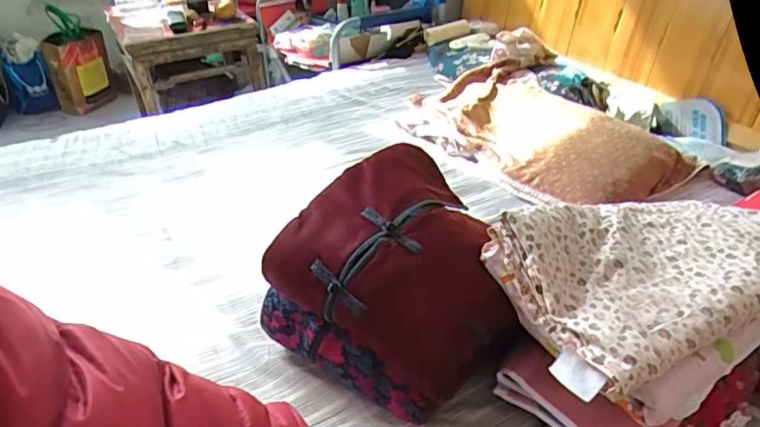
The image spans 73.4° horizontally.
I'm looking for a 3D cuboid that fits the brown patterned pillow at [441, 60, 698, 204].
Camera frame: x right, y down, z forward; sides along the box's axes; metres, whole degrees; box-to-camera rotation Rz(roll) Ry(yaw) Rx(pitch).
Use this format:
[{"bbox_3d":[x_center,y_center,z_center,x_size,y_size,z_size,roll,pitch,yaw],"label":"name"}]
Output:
[{"bbox_3d":[0.359,-0.191,1.146,0.361,0.116,0.582,-28,45,-33],"label":"brown patterned pillow"}]

